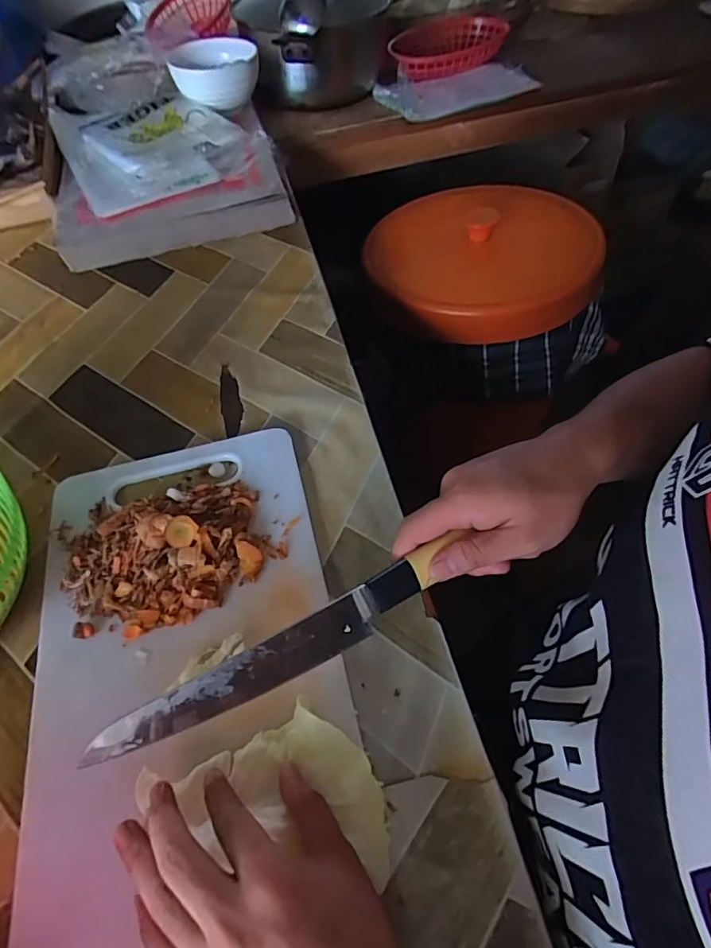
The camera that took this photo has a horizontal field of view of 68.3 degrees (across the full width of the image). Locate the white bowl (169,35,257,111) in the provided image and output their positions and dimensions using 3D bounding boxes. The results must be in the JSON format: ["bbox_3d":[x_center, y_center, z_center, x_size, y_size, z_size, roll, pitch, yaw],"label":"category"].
[{"bbox_3d":[-0.203,-0.583,0.756,0.117,0.055,0.117,-17,56,-8],"label":"white bowl"}]

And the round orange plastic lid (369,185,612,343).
[{"bbox_3d":[0.172,-0.316,0.735,0.296,0.067,0.296,7,56,9],"label":"round orange plastic lid"}]

